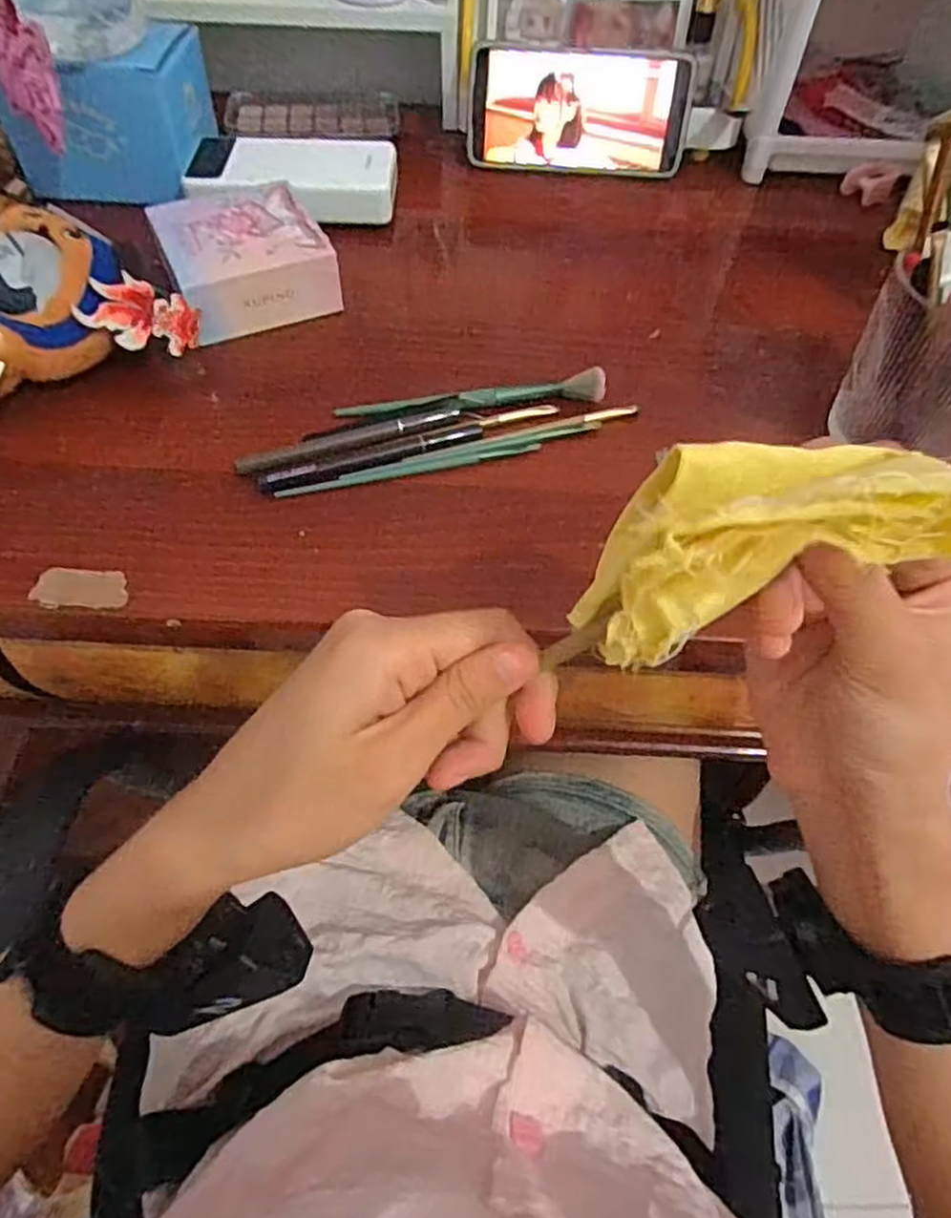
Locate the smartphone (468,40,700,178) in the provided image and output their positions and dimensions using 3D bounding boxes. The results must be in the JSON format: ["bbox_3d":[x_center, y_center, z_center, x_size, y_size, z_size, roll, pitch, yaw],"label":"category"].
[{"bbox_3d":[0.080,-0.381,0.556,0.166,0.080,0.006,3,37,-1],"label":"smartphone"}]

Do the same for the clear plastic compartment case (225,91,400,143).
[{"bbox_3d":[-0.133,-0.407,0.599,0.138,0.014,0.062,-2,57,-4],"label":"clear plastic compartment case"}]

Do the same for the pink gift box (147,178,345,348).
[{"bbox_3d":[-0.148,-0.223,0.463,0.093,0.041,0.096,-25,61,-18],"label":"pink gift box"}]

